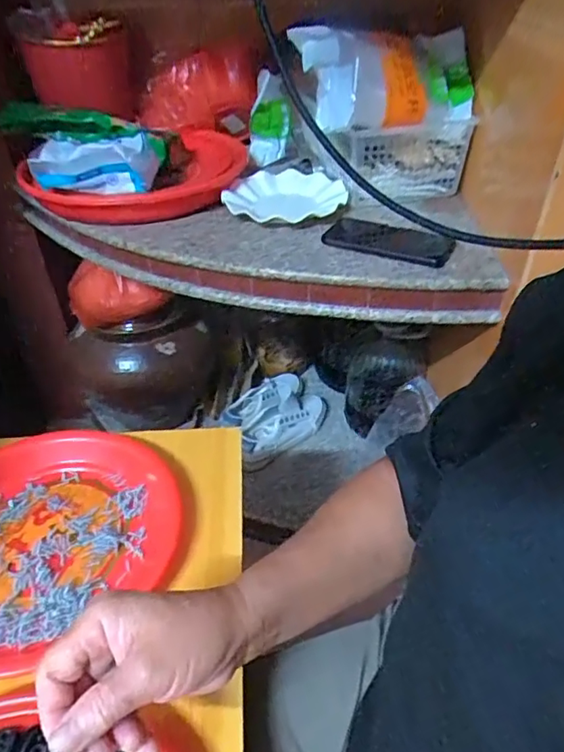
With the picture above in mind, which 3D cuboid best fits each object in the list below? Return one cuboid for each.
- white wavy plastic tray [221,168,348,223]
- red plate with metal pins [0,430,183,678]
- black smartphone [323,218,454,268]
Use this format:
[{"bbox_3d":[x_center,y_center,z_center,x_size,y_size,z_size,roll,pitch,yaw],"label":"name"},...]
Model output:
[{"bbox_3d":[0.015,-0.277,0.821,0.165,0.033,0.179,15,42,19],"label":"white wavy plastic tray"},{"bbox_3d":[-0.208,0.130,0.464,0.229,0.033,0.202,-29,47,-30],"label":"red plate with metal pins"},{"bbox_3d":[0.144,-0.183,0.722,0.168,0.008,0.083,17,42,21],"label":"black smartphone"}]

